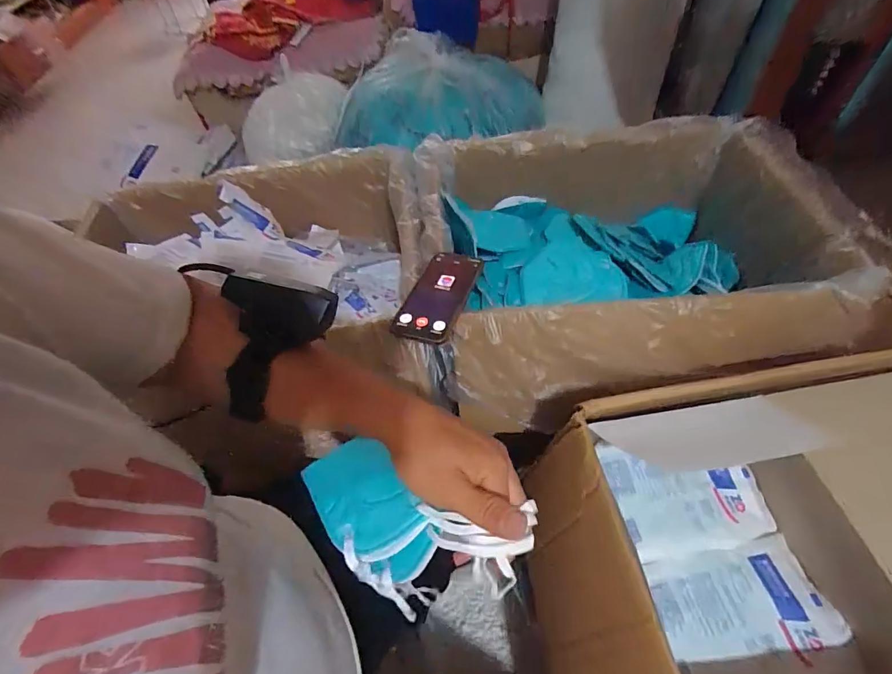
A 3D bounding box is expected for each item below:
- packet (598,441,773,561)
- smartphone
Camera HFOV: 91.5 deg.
[{"bbox_3d":[0.269,0.175,0.487,0.164,0.026,0.117,-8,52,-2],"label":"packet"},{"bbox_3d":[-0.010,-0.056,0.565,0.081,0.014,0.156,7,51,19],"label":"smartphone"}]

